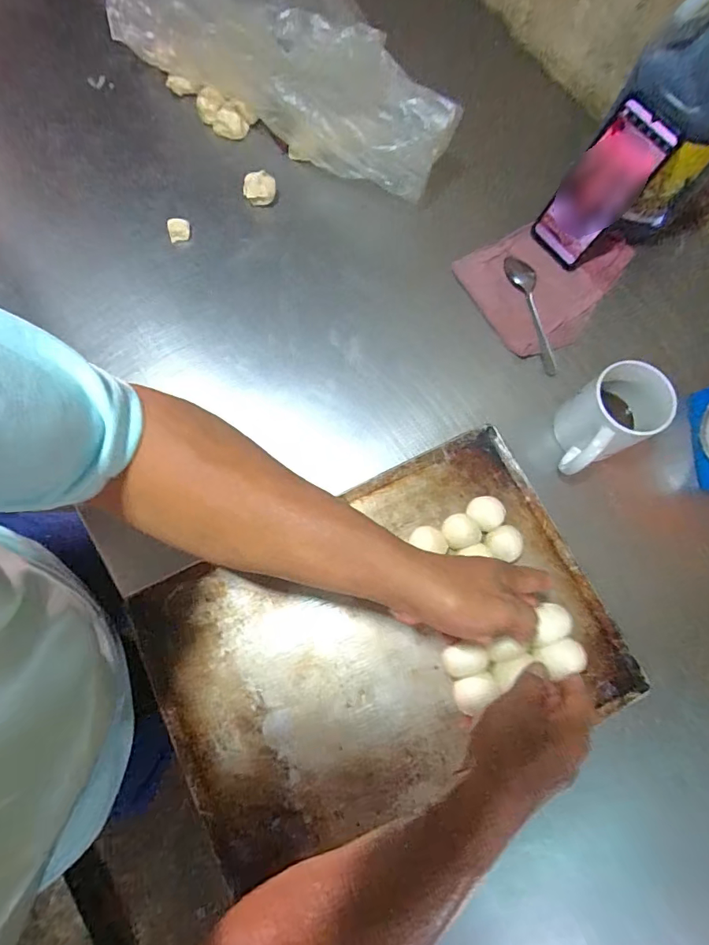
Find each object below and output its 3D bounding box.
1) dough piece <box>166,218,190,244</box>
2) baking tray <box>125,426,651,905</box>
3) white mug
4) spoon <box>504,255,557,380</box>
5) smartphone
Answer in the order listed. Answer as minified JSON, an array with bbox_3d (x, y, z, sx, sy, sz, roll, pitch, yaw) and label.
[{"bbox_3d":[-0.229,-0.317,0.610,0.028,0.025,0.021,-12,76,-4],"label":"dough piece"},{"bbox_3d":[0.027,0.170,0.481,0.455,0.024,0.302,-24,77,-7],"label":"baking tray"},{"bbox_3d":[0.265,-0.058,0.508,0.101,0.100,0.083,-23,77,-7],"label":"white mug"},{"bbox_3d":[0.225,-0.204,0.589,0.033,0.011,0.165,-12,76,-4],"label":"spoon"},{"bbox_3d":[0.286,-0.331,0.552,0.076,0.162,0.015,37,58,2],"label":"smartphone"}]

